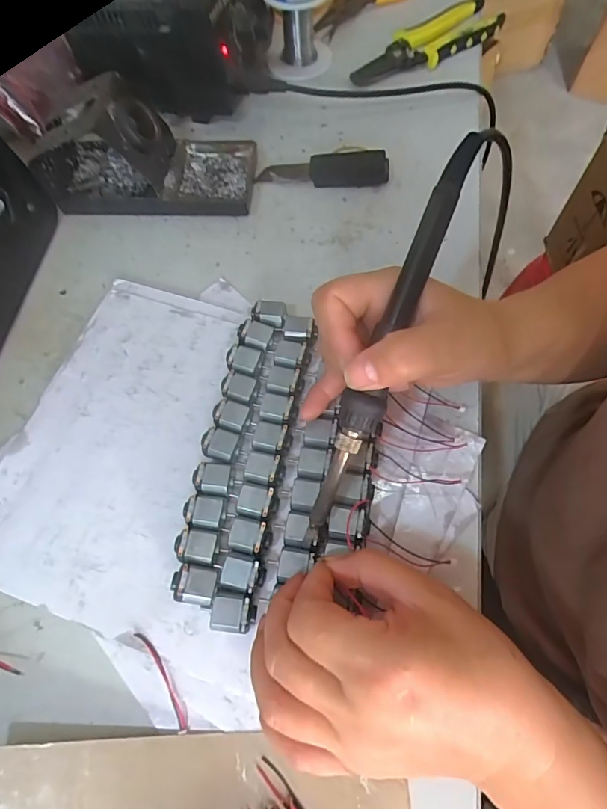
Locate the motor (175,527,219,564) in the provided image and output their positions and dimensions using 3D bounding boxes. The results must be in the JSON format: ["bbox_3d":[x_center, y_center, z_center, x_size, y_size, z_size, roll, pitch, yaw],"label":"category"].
[{"bbox_3d":[-0.060,0.080,0.257,0.027,0.016,0.018,3,66,5],"label":"motor"}]

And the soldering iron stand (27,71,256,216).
[{"bbox_3d":[-0.127,-0.202,0.364,0.163,0.072,0.070,2,66,5],"label":"soldering iron stand"}]

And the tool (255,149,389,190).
[{"bbox_3d":[0.015,-0.193,0.376,0.105,0.022,0.024,2,66,5],"label":"tool"}]

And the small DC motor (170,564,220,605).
[{"bbox_3d":[-0.058,0.097,0.247,0.024,0.020,0.019,2,66,5],"label":"small DC motor"}]

